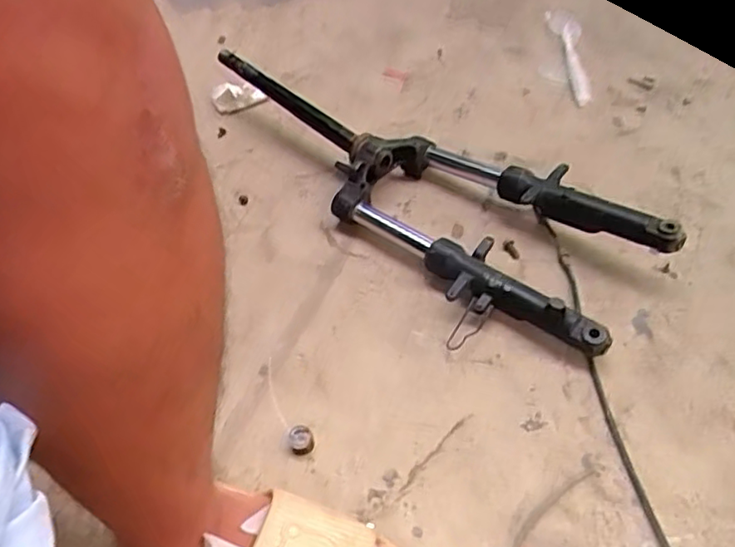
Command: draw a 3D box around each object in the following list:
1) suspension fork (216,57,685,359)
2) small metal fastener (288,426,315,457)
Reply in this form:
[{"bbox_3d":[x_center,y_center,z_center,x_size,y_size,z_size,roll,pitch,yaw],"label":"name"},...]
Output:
[{"bbox_3d":[0.036,-0.142,0.807,0.686,0.080,0.205,35,61,31],"label":"suspension fork"},{"bbox_3d":[-0.065,0.161,0.602,0.024,0.017,0.028,-18,50,-9],"label":"small metal fastener"}]

